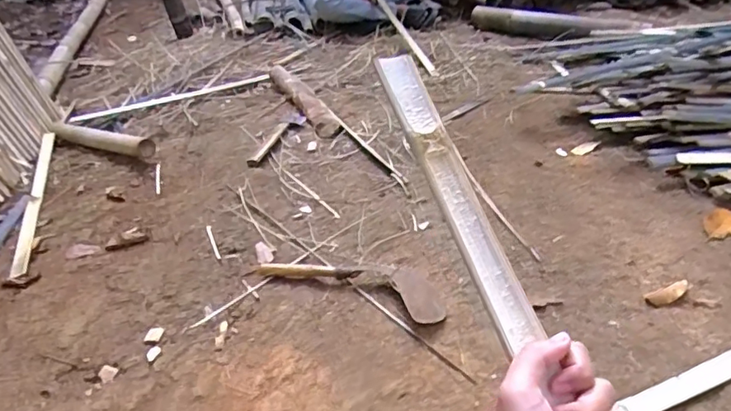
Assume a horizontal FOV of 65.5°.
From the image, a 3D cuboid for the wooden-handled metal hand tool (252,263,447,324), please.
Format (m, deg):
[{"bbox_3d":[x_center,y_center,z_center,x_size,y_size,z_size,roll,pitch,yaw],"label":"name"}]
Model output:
[{"bbox_3d":[-0.026,0.136,1.103,0.402,0.039,0.126,14,39,27],"label":"wooden-handled metal hand tool"}]

